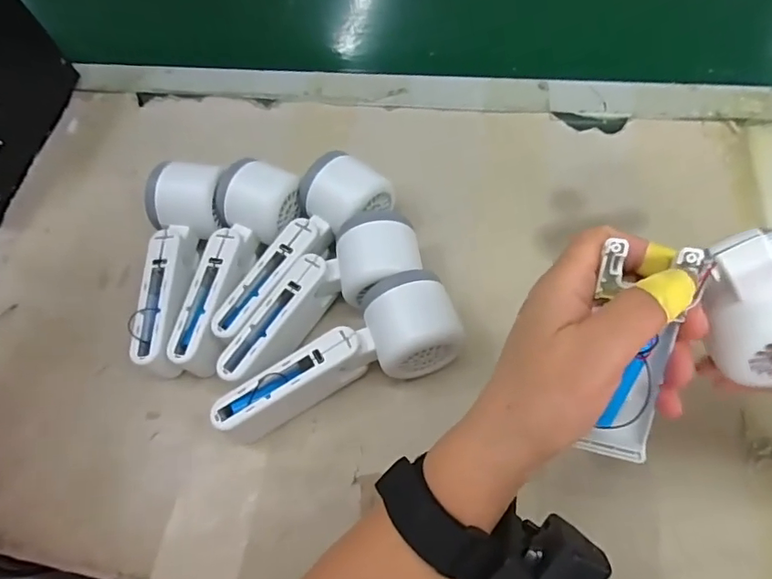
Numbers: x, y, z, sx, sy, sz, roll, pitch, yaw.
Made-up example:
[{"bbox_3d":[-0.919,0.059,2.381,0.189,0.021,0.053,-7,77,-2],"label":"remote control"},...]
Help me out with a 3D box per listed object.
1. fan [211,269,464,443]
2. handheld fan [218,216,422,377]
[{"bbox_3d":[-0.031,0.046,0.351,0.162,0.055,0.058,-23,61,-5],"label":"fan"},{"bbox_3d":[-0.046,0.006,0.372,0.162,0.053,0.061,-35,63,-12],"label":"handheld fan"}]

